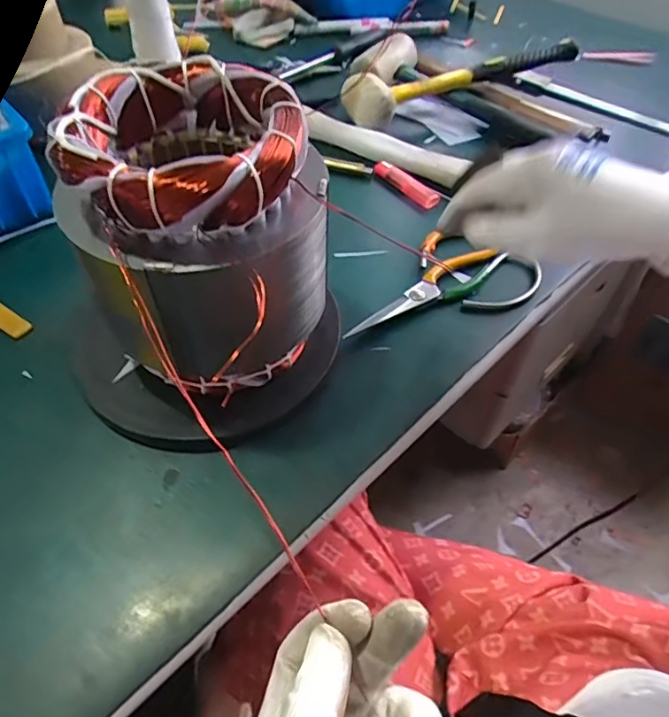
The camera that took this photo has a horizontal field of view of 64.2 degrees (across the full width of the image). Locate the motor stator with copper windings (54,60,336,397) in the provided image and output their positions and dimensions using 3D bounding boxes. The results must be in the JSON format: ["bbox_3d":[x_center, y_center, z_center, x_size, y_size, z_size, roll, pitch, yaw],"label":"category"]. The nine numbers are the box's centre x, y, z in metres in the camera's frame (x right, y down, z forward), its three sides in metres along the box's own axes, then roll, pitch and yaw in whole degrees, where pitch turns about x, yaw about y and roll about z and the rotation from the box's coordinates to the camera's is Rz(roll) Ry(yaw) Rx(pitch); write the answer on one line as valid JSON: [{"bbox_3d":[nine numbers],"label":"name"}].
[{"bbox_3d":[-0.079,-0.074,0.328,0.128,0.156,0.128,-30,59,-23],"label":"motor stator with copper windings"}]

